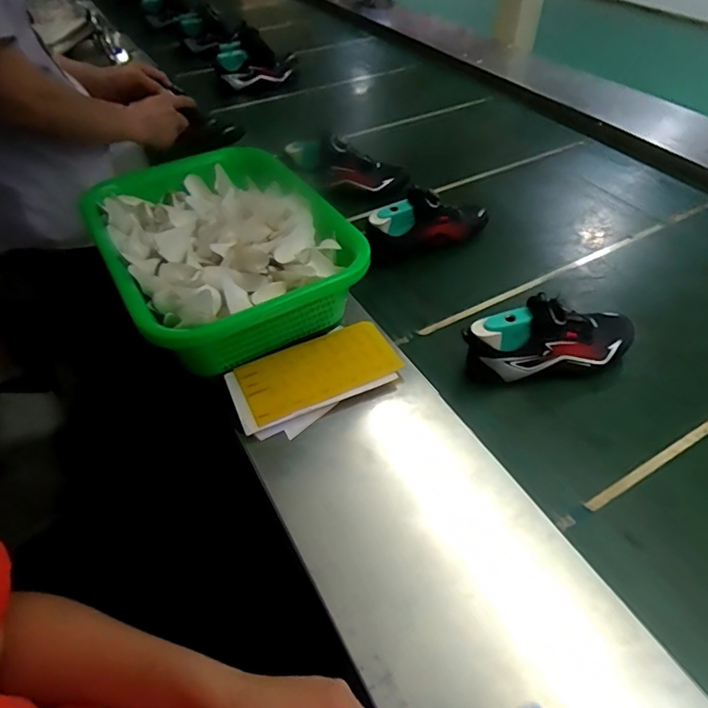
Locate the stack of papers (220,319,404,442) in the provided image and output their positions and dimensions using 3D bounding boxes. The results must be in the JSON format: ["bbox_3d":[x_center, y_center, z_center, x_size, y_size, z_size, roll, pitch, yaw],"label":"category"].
[{"bbox_3d":[-0.047,0.026,0.615,0.208,0.014,0.112,-25,60,-19],"label":"stack of papers"}]

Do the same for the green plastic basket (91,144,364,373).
[{"bbox_3d":[-0.177,-0.139,0.698,0.294,0.120,0.372,-28,50,-18],"label":"green plastic basket"}]

